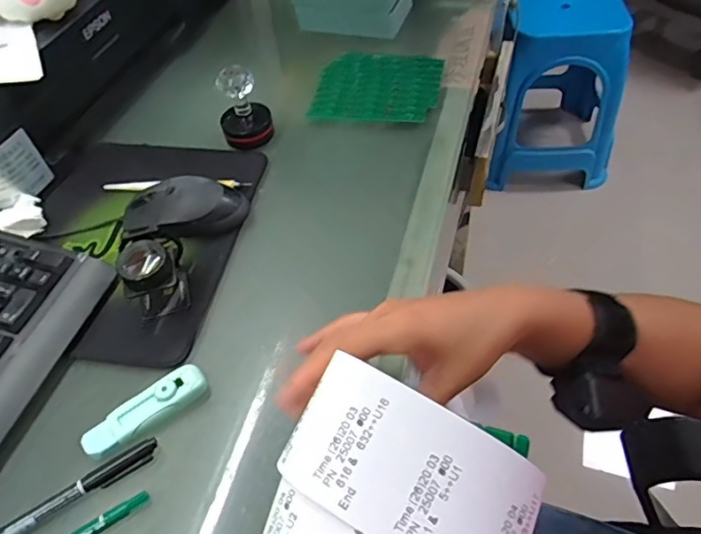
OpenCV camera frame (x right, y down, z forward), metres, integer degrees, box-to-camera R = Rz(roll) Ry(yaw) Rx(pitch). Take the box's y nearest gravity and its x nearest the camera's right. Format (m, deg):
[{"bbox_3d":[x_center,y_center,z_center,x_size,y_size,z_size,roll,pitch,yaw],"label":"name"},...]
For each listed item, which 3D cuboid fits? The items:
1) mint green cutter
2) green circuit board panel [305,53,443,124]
[{"bbox_3d":[-0.144,0.100,0.376,0.088,0.013,0.024,-32,55,-18],"label":"mint green cutter"},{"bbox_3d":[0.032,-0.207,0.609,0.135,0.012,0.120,8,53,12],"label":"green circuit board panel"}]

